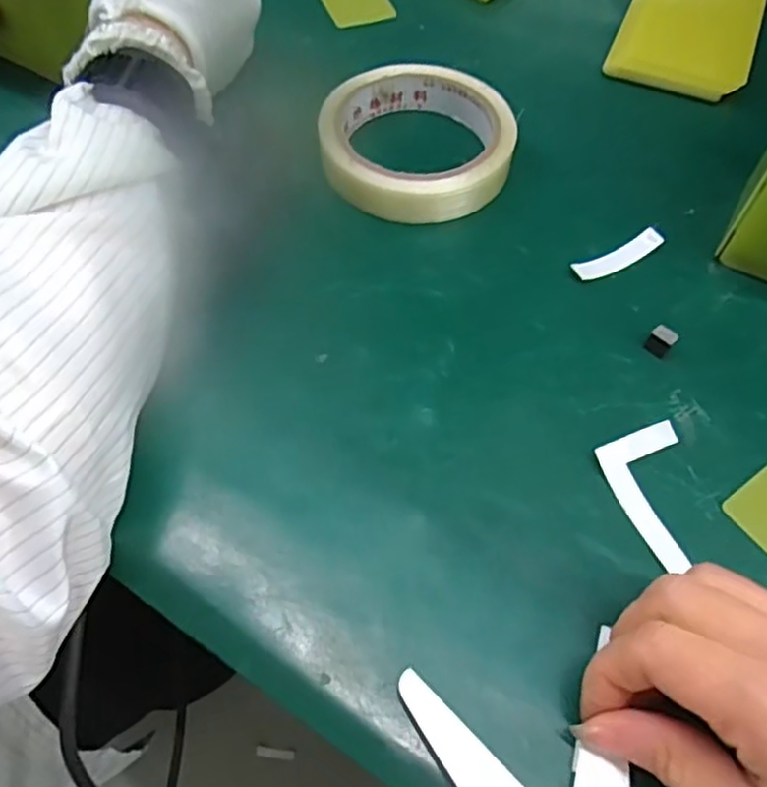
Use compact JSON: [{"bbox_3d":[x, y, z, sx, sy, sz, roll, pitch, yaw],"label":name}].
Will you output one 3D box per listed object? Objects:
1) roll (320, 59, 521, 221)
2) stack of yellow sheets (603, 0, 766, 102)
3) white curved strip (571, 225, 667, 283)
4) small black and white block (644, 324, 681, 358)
[{"bbox_3d":[0.017,-0.130,0.347,0.096,0.023,0.096,0,60,0],"label":"roll"},{"bbox_3d":[0.191,-0.233,0.416,0.077,0.013,0.135,20,62,11],"label":"stack of yellow sheets"},{"bbox_3d":[0.111,-0.064,0.317,0.048,0.007,0.012,-27,63,-15],"label":"white curved strip"},{"bbox_3d":[0.120,-0.023,0.290,0.010,0.012,0.008,38,67,20],"label":"small black and white block"}]

